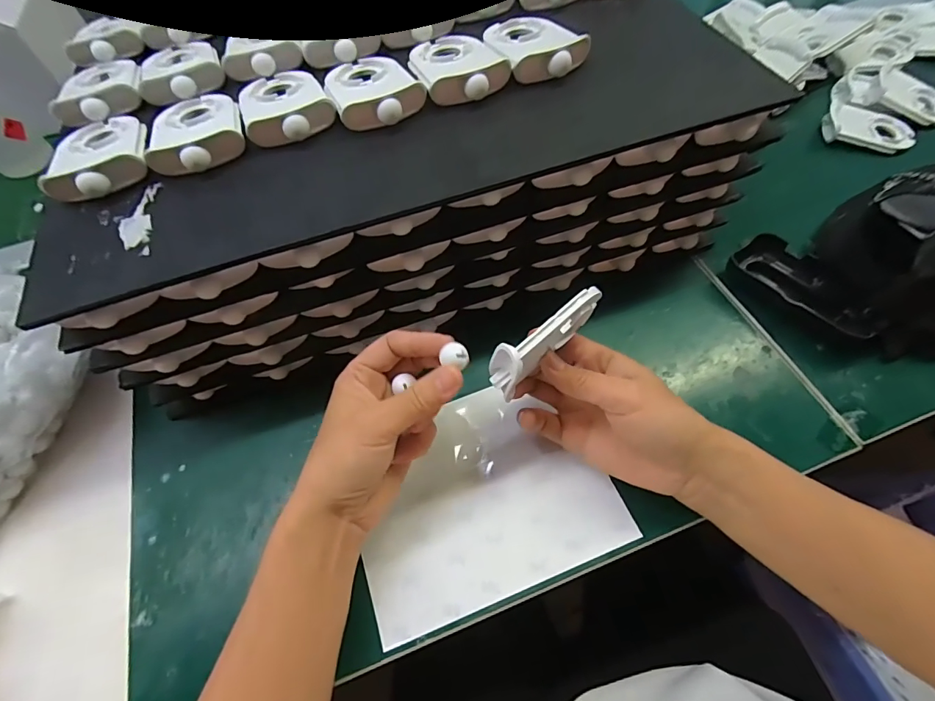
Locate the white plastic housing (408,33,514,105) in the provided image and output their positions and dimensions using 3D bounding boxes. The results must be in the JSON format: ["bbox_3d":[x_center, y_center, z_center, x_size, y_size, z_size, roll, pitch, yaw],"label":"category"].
[{"bbox_3d":[-0.008,-0.207,0.314,0.060,0.015,0.086,-22,61,-10],"label":"white plastic housing"}]

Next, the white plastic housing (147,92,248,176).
[{"bbox_3d":[-0.186,-0.150,0.297,0.063,0.020,0.089,-25,62,-11],"label":"white plastic housing"}]

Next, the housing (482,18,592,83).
[{"bbox_3d":[0.049,-0.225,0.320,0.055,0.015,0.085,-20,61,-9],"label":"housing"}]

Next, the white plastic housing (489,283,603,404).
[{"bbox_3d":[0.047,-0.008,0.255,0.081,0.044,0.024,-38,65,-18],"label":"white plastic housing"}]

